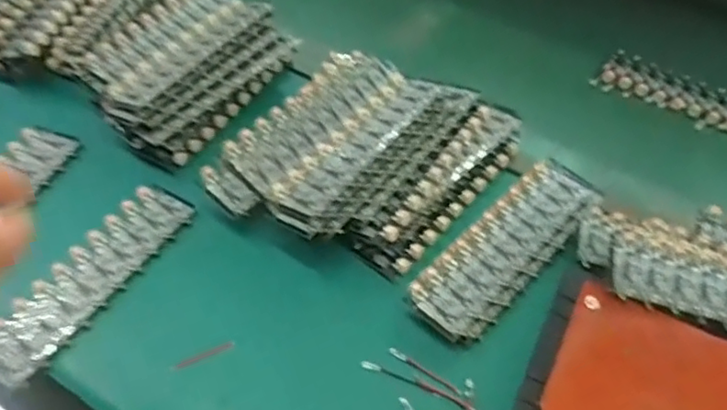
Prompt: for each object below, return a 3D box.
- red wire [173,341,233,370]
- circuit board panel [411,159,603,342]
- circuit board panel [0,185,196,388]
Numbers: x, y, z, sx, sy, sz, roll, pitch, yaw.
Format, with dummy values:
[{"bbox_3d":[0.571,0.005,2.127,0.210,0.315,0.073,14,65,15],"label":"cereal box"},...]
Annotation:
[{"bbox_3d":[-0.101,0.095,0.383,0.039,0.004,0.005,-18,53,-19],"label":"red wire"},{"bbox_3d":[0.103,0.026,0.423,0.055,0.020,0.171,38,57,25],"label":"circuit board panel"},{"bbox_3d":[-0.180,0.047,0.402,0.046,0.012,0.157,25,52,16],"label":"circuit board panel"}]

